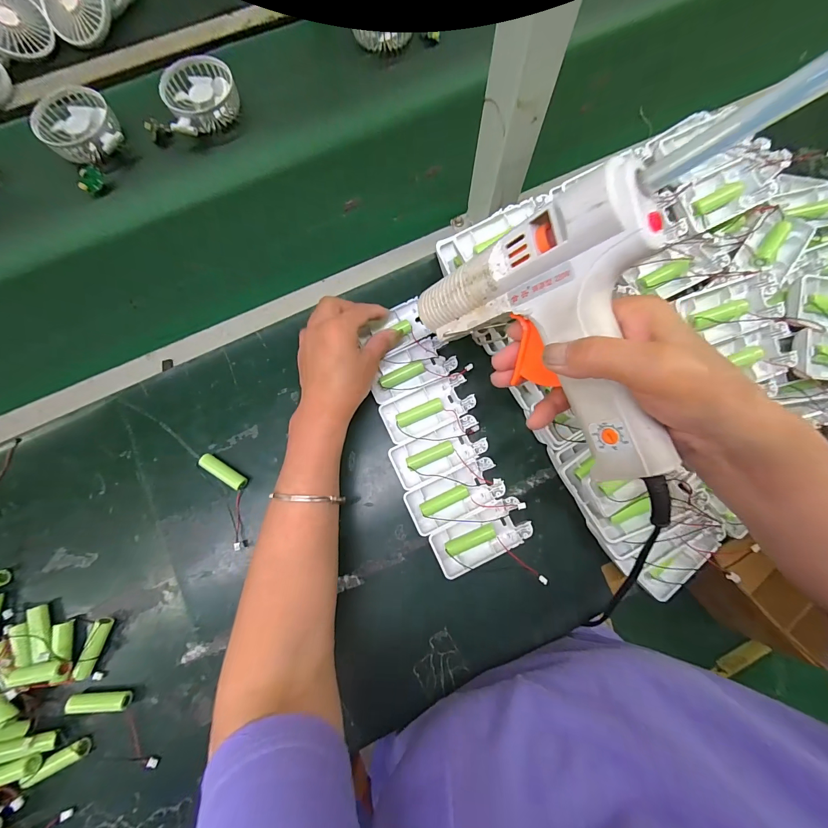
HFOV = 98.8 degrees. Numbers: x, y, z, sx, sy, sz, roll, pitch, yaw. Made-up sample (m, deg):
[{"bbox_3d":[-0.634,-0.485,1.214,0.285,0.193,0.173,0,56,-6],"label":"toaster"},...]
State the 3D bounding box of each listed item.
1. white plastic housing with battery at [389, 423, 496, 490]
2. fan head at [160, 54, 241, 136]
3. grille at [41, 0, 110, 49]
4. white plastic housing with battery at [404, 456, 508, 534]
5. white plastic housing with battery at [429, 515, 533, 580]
[{"bbox_3d":[0.027,0.043,0.354,0.090,0.015,0.050,-20,77,-4],"label":"white plastic housing with battery"},{"bbox_3d":[-0.269,-0.402,0.452,0.089,0.035,0.090,-28,78,-6],"label":"fan head"},{"bbox_3d":[-0.456,-0.553,0.472,0.083,0.020,0.099,-9,104,8],"label":"grille"},{"bbox_3d":[0.040,0.079,0.347,0.091,0.015,0.044,-25,77,-5],"label":"white plastic housing with battery"},{"bbox_3d":[0.064,0.119,0.341,0.091,0.014,0.043,-23,77,-5],"label":"white plastic housing with battery"}]

